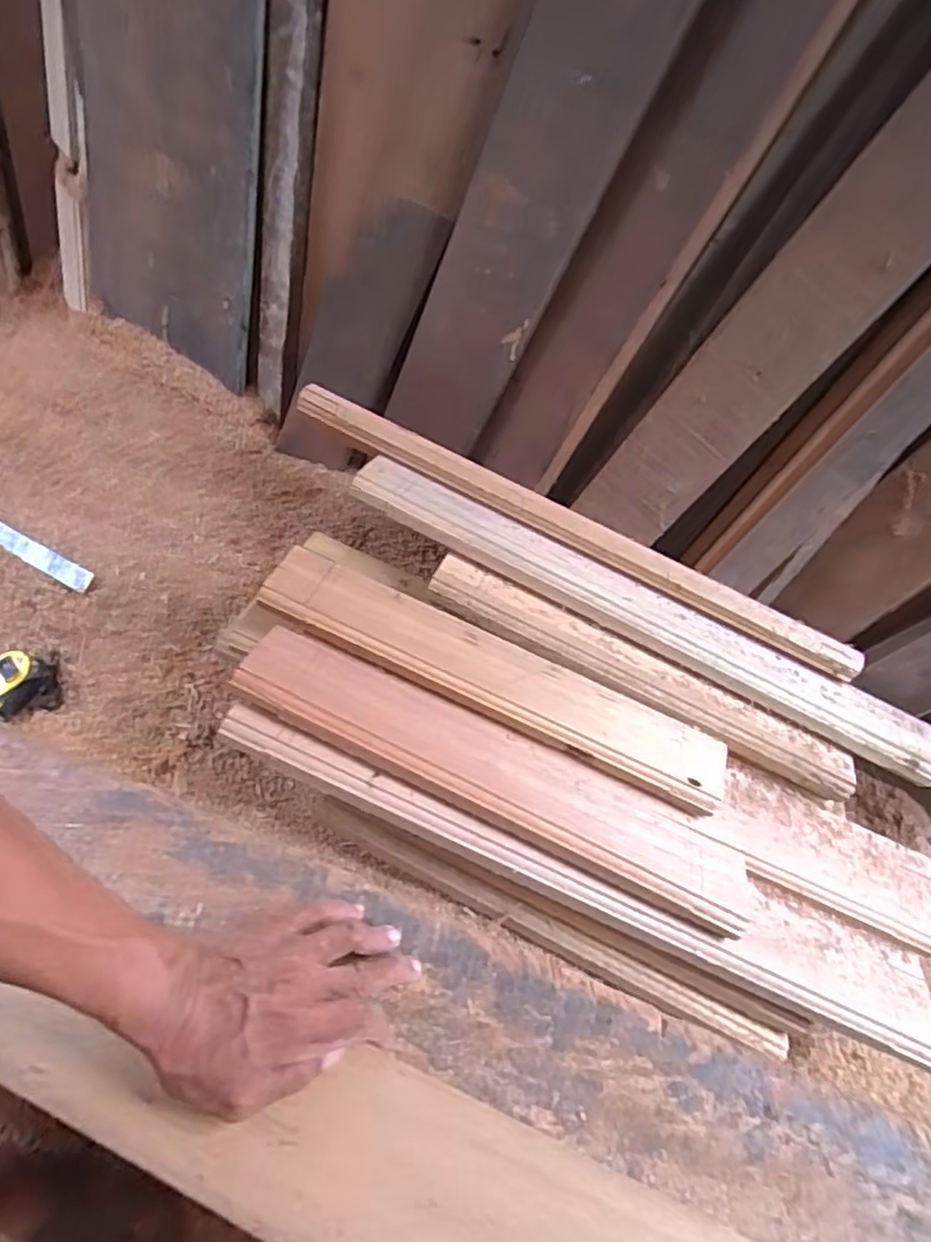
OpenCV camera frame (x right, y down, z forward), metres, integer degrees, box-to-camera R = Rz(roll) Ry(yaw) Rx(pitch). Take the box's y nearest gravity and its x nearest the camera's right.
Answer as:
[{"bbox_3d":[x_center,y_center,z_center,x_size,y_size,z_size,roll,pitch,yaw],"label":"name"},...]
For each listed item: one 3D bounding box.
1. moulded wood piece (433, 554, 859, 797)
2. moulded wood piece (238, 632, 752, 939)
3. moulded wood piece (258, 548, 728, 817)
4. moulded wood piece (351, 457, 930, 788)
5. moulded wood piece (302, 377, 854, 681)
[{"bbox_3d":[0.190,0.061,0.709,0.490,0.021,0.061,27,56,3],"label":"moulded wood piece"},{"bbox_3d":[0.032,0.143,0.605,0.501,0.028,0.085,27,55,0],"label":"moulded wood piece"},{"bbox_3d":[0.038,0.053,0.675,0.501,0.022,0.093,26,55,1],"label":"moulded wood piece"},{"bbox_3d":[0.199,-0.009,0.736,0.703,0.028,0.074,27,55,3],"label":"moulded wood piece"},{"bbox_3d":[0.128,-0.110,0.760,0.708,0.033,0.040,26,55,2],"label":"moulded wood piece"}]

